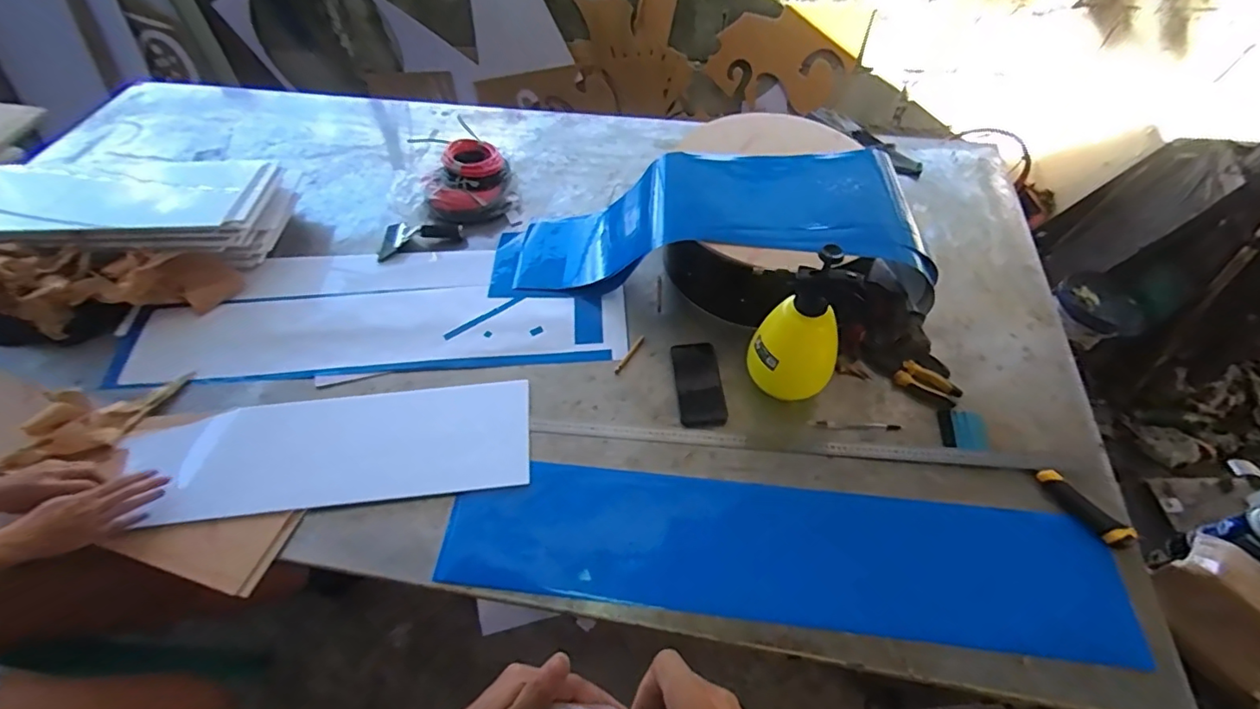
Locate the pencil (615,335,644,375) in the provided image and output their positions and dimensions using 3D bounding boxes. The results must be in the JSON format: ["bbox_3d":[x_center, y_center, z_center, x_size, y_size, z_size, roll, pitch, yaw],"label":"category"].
[{"bbox_3d":[-0.001,-0.001,1.014,0.011,0.004,0.096,25,60,18],"label":"pencil"}]

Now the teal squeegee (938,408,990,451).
[{"bbox_3d":[0.547,0.123,0.899,0.067,0.010,0.072,4,56,5],"label":"teal squeegee"}]

